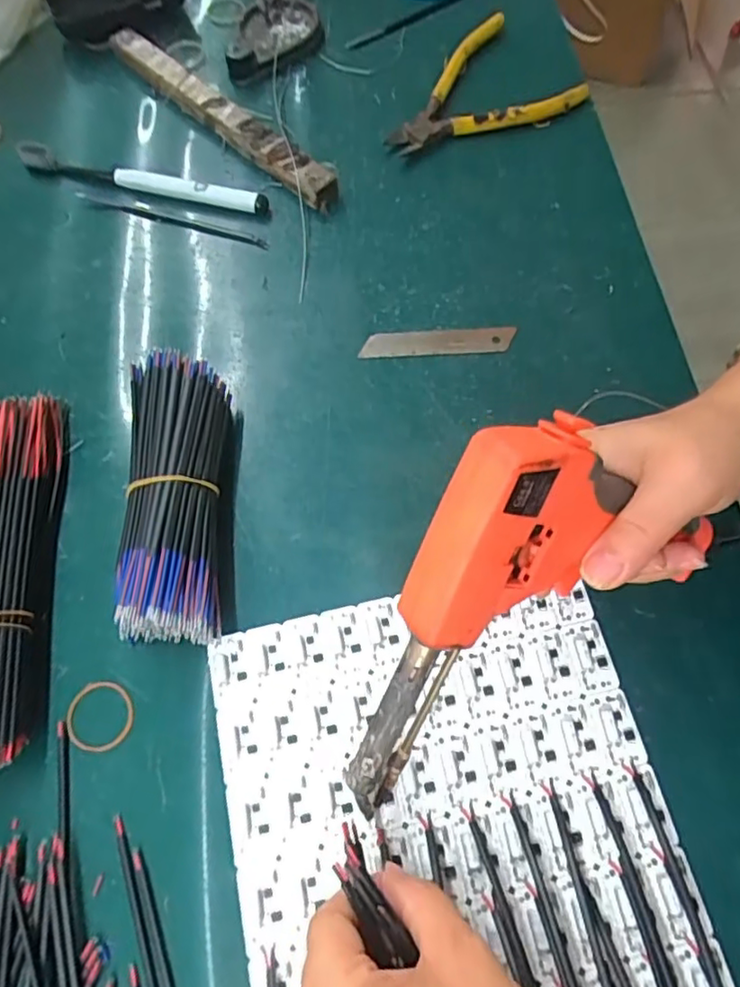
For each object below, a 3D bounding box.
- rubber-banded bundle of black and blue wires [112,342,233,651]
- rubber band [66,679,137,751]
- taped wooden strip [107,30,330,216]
[{"bbox_3d":[-0.103,0.002,0.327,0.048,0.042,0.149,-3,68,-1],"label":"rubber-banded bundle of black and blue wires"},{"bbox_3d":[-0.135,0.111,0.309,0.034,0.004,0.033,0,68,0],"label":"rubber band"},{"bbox_3d":[-0.108,-0.275,0.444,0.219,0.018,0.022,41,74,15],"label":"taped wooden strip"}]

